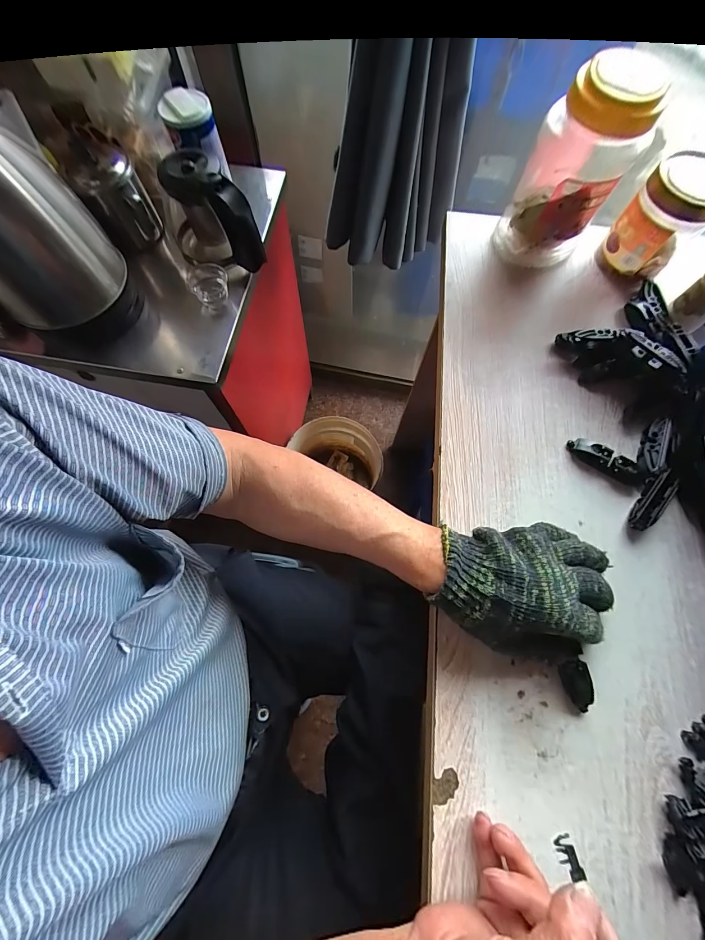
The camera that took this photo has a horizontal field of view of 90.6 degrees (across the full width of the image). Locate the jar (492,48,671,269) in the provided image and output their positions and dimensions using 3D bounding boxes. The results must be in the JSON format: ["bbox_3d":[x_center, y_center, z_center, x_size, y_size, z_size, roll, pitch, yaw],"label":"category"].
[{"bbox_3d":[0.257,-0.347,0.414,0.103,0.177,0.122,28,73,9],"label":"jar"}]

